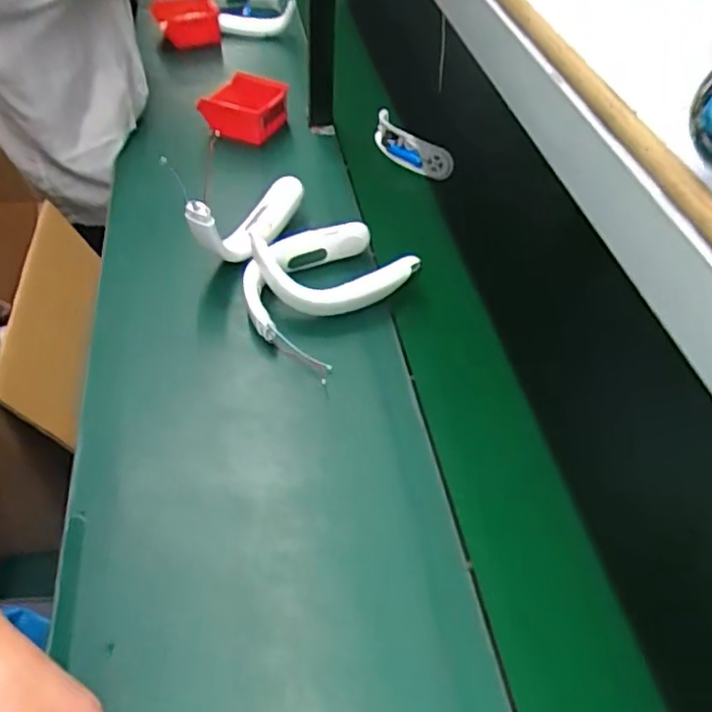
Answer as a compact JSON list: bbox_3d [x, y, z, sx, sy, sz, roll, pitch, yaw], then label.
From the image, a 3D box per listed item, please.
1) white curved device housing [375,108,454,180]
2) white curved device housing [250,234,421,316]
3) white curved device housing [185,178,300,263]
[{"bbox_3d":[0.091,-0.365,1.075,0.046,0.058,0.191,-32,56,-25],"label":"white curved device housing"},{"bbox_3d":[-0.028,-0.098,0.804,0.213,0.075,0.075,2,49,1],"label":"white curved device housing"},{"bbox_3d":[-0.139,-0.191,0.848,0.054,0.099,0.218,31,41,24],"label":"white curved device housing"}]

